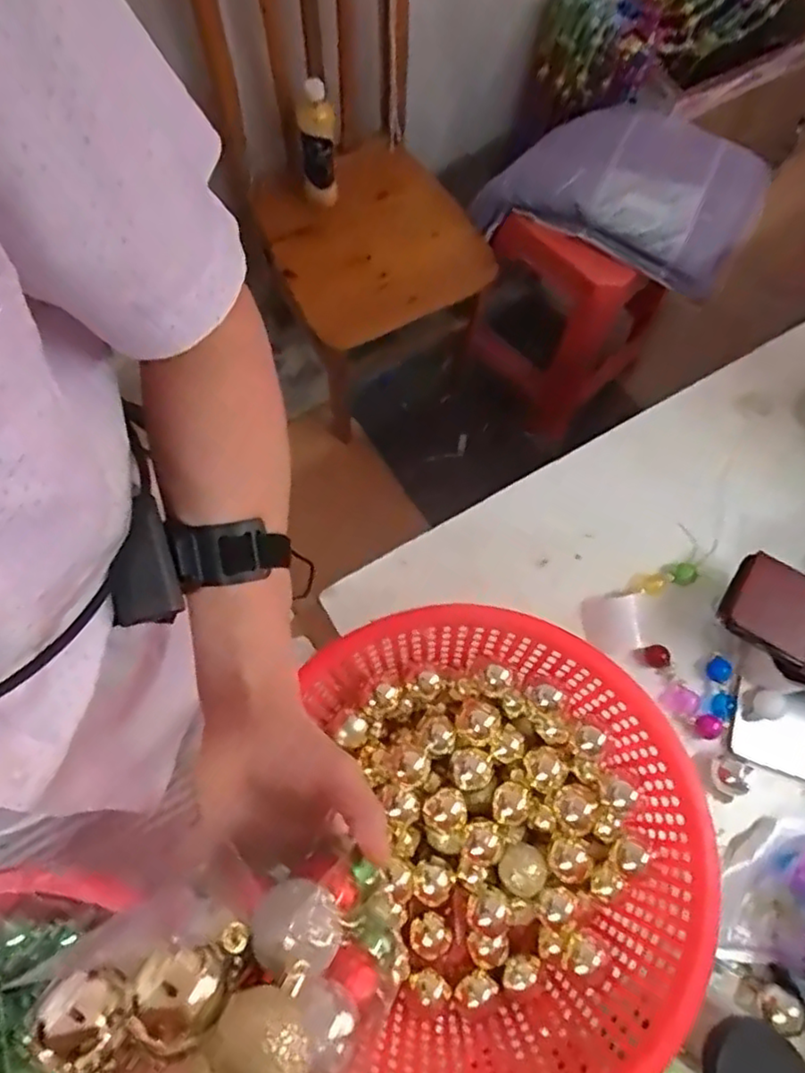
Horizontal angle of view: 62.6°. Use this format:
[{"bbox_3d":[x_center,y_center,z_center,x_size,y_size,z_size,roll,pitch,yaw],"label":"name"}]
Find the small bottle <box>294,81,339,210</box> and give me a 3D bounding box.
[{"bbox_3d":[-0.143,-0.666,1.131,0.064,0.178,0.065,-6,71,-3],"label":"small bottle"}]

